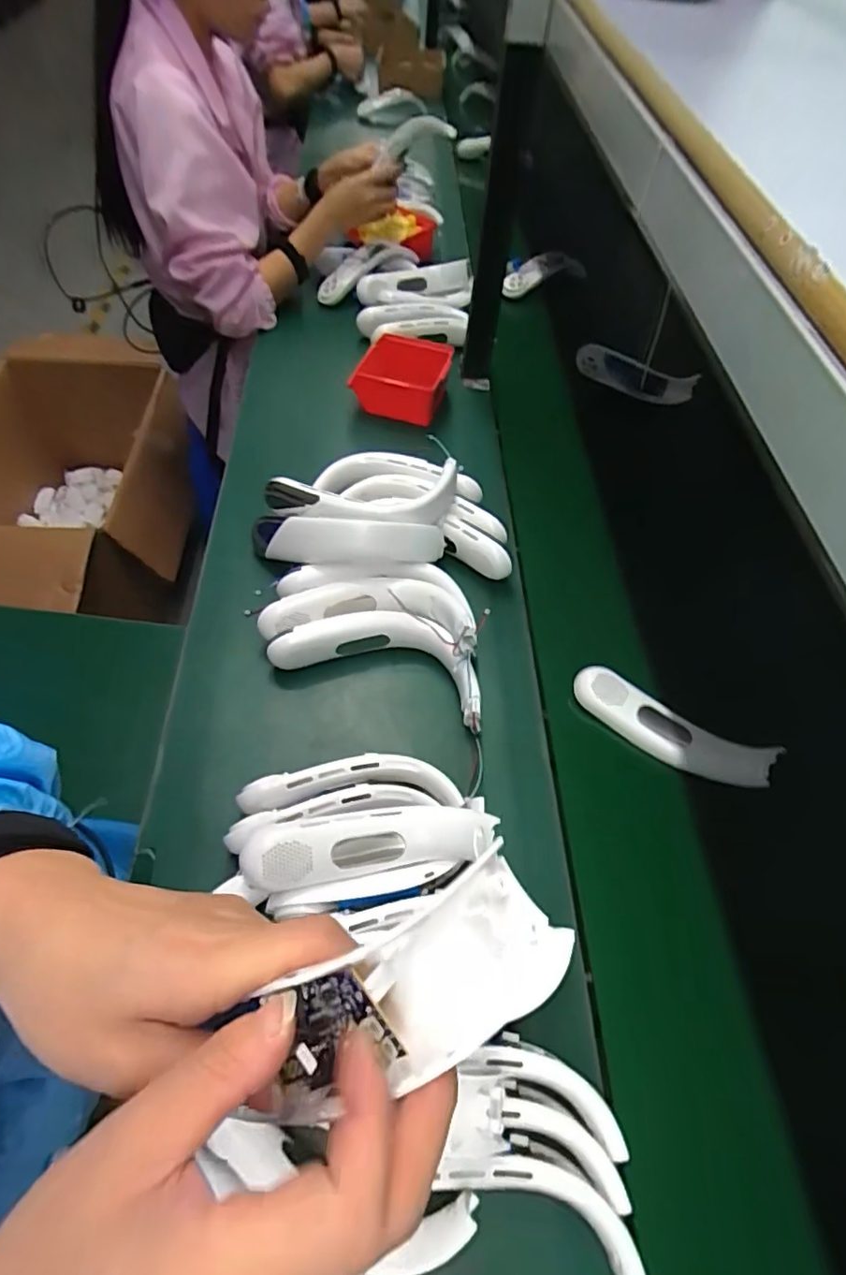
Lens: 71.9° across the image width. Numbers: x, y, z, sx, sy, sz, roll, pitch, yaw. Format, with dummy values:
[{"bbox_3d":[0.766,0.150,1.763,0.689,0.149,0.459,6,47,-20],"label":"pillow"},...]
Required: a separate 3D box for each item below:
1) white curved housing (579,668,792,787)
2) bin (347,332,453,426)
[{"bbox_3d":[0.247,0.086,0.593,0.190,0.053,0.052,31,59,17],"label":"white curved housing"},{"bbox_3d":[-0.028,-0.383,0.866,0.126,0.064,0.133,21,57,11],"label":"bin"}]

